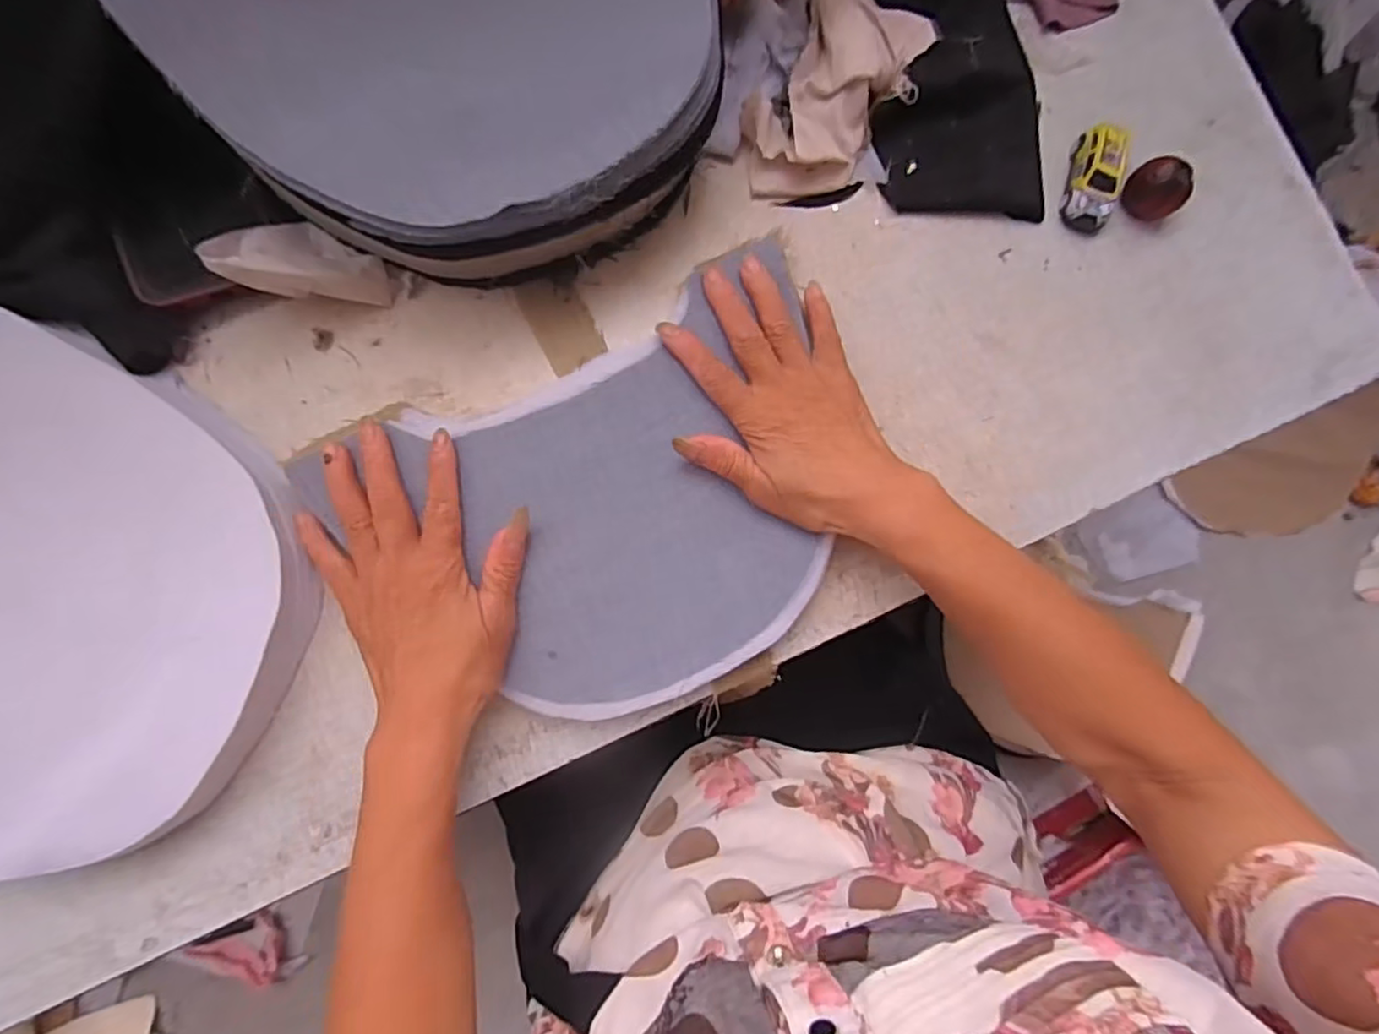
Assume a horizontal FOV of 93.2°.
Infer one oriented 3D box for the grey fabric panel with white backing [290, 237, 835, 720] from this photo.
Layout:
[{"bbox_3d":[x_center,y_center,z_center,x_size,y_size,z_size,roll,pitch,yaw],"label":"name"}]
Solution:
[{"bbox_3d":[-0.037,-0.003,0.366,0.288,0.011,0.207,-26,87,-6],"label":"grey fabric panel with white backing"}]

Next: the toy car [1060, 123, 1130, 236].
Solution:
[{"bbox_3d":[0.258,-0.215,0.416,0.029,0.022,0.064,13,84,-2],"label":"toy car"}]

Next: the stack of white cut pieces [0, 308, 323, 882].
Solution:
[{"bbox_3d":[-0.326,0.060,0.344,0.208,0.041,0.275,22,84,-1],"label":"stack of white cut pieces"}]

